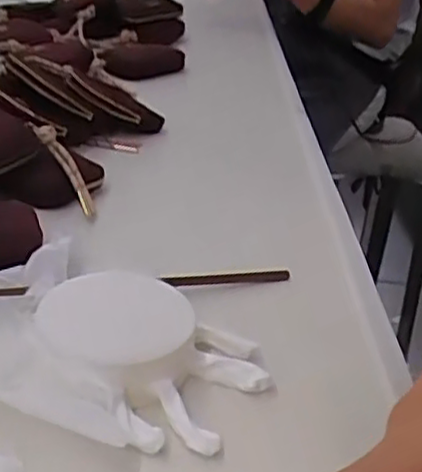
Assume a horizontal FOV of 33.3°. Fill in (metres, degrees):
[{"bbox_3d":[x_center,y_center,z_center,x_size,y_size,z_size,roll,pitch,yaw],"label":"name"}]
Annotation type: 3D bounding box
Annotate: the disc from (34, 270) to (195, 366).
[{"bbox_3d":[-0.056,0.049,0.424,0.086,0.012,0.082,-14,39,-22],"label":"disc"}]

